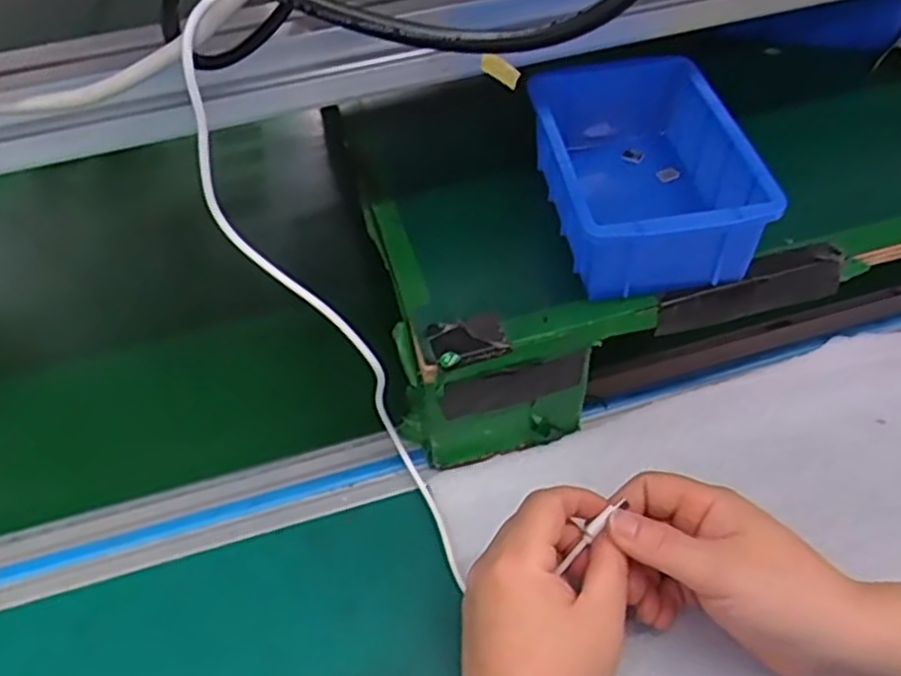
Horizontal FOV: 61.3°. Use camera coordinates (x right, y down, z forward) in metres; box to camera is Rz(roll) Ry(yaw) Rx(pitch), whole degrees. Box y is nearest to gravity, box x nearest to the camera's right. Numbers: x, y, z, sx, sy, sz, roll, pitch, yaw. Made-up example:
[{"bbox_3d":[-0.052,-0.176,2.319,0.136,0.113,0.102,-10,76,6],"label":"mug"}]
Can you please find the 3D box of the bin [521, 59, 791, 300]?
[{"bbox_3d":[0.104,-0.088,0.417,0.096,0.053,0.145,-9,50,-4],"label":"bin"}]

